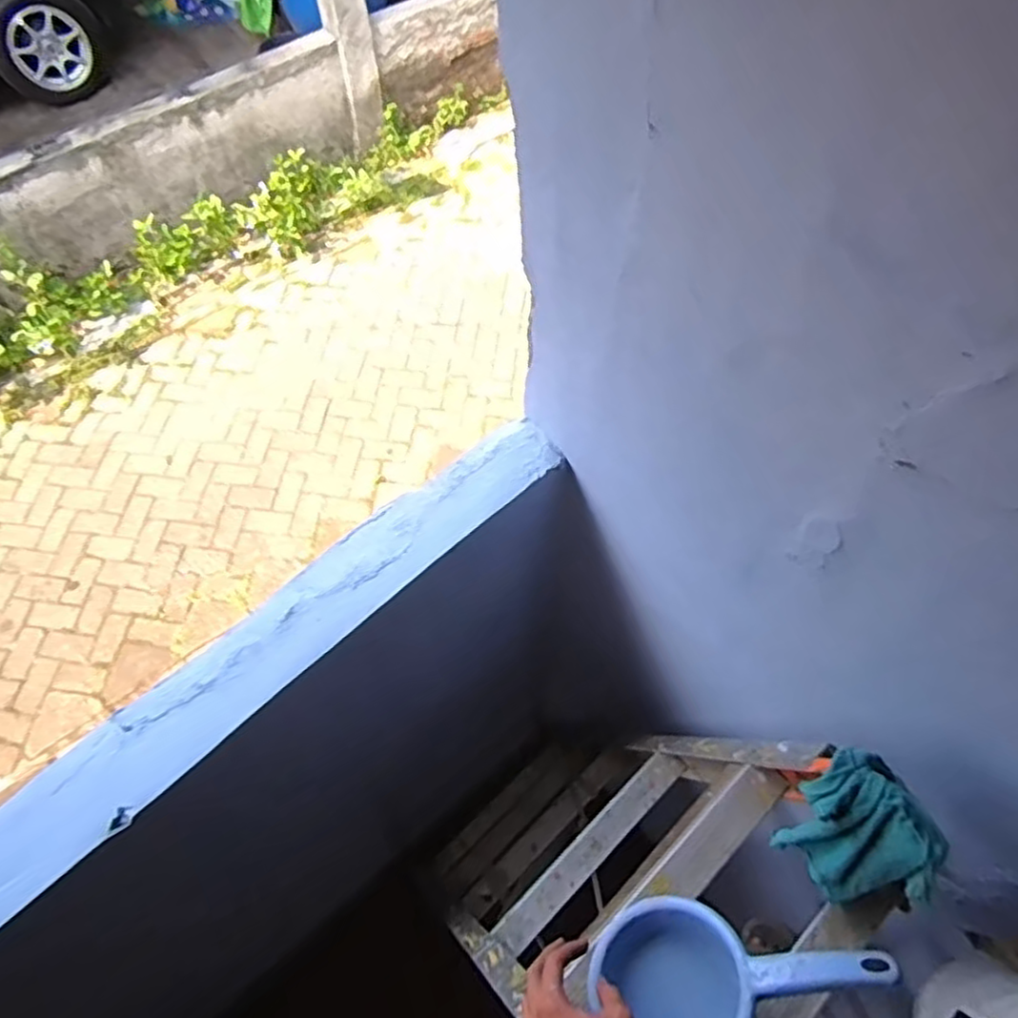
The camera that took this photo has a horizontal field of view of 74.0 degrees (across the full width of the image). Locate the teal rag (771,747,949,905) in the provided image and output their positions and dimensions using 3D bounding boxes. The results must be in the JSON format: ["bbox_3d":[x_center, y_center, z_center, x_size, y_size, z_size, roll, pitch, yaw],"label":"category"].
[{"bbox_3d":[0.348,0.318,0.671,0.113,0.139,0.134,-12,60,-5],"label":"teal rag"}]

